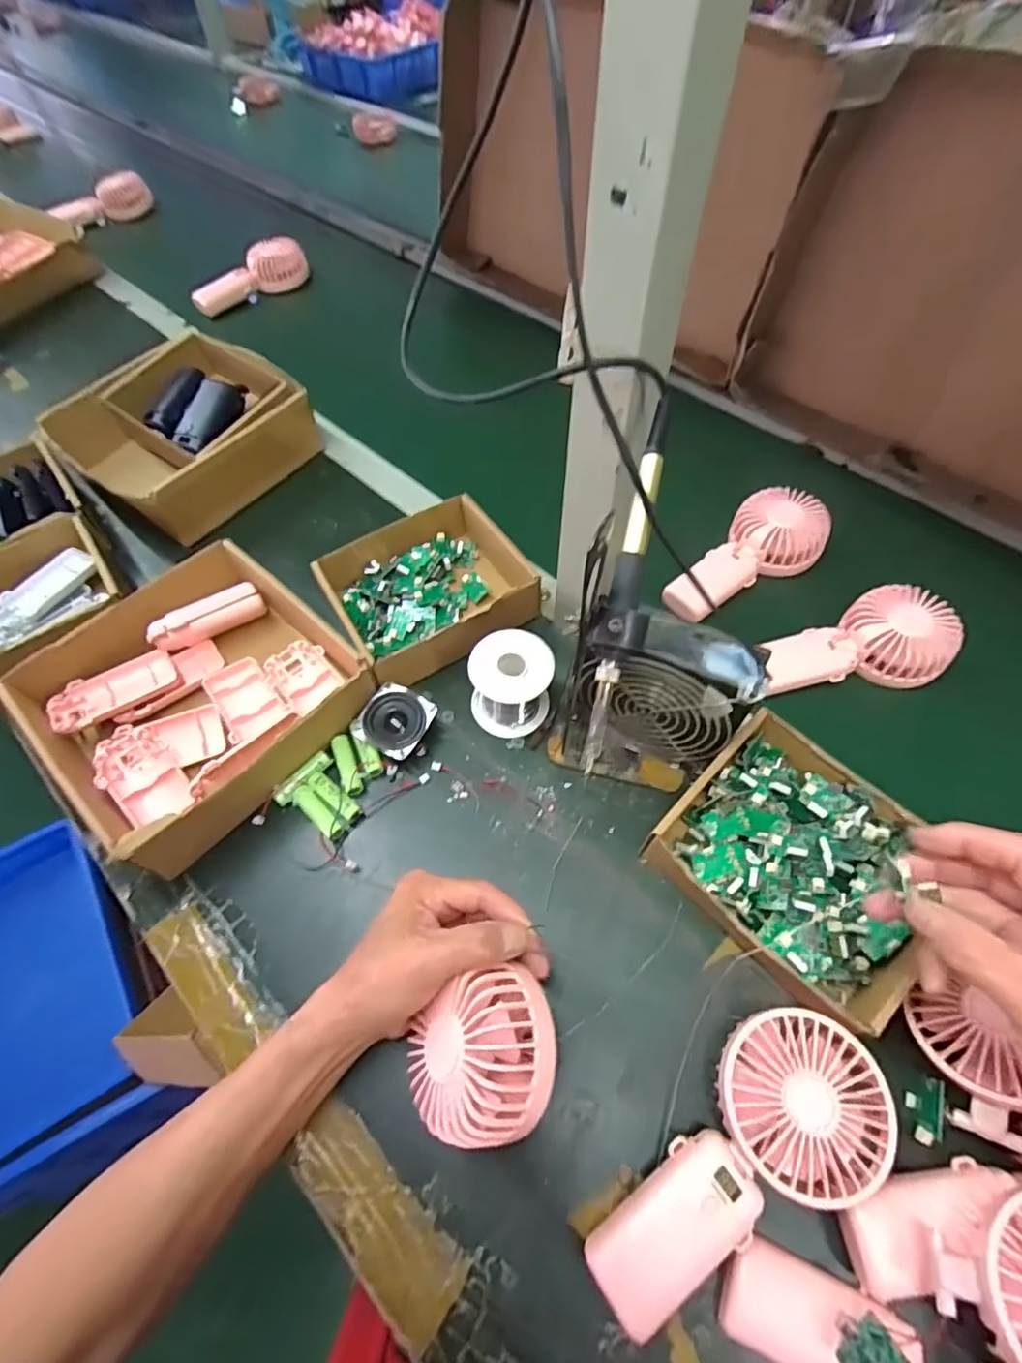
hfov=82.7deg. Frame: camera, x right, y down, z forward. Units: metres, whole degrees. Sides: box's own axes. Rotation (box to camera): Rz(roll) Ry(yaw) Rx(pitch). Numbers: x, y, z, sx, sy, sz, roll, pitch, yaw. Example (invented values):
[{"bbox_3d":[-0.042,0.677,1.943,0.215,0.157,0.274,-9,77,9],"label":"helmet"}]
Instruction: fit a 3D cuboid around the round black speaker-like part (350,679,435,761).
[{"bbox_3d":[-0.095,0.035,0.484,0.054,0.029,0.055,28,63,17],"label":"round black speaker-like part"}]

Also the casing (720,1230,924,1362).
[{"bbox_3d":[0.160,0.328,0.288,0.094,0.036,0.046,23,62,15],"label":"casing"}]

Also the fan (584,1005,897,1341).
[{"bbox_3d":[0.132,0.274,0.323,0.088,0.049,0.180,38,66,22],"label":"fan"}]

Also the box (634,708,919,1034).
[{"bbox_3d":[0.198,0.128,0.404,0.150,0.054,0.167,-40,65,-21],"label":"box"}]

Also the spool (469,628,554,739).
[{"bbox_3d":[0.000,0.002,0.473,0.064,0.070,0.058,-5,58,-2],"label":"spool"}]

